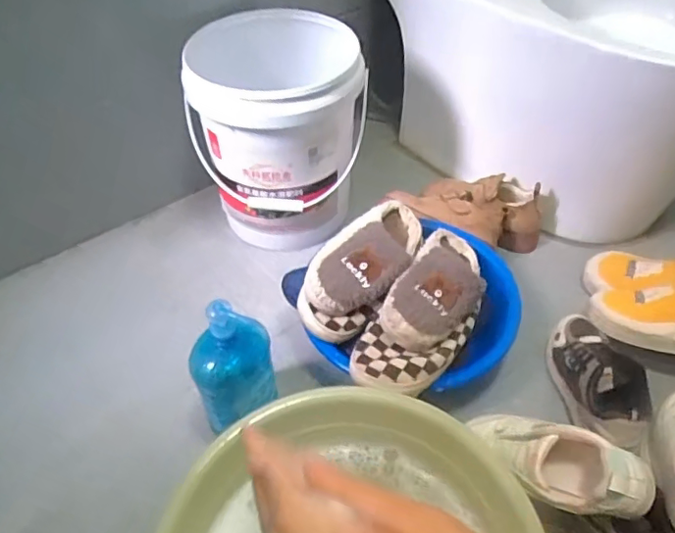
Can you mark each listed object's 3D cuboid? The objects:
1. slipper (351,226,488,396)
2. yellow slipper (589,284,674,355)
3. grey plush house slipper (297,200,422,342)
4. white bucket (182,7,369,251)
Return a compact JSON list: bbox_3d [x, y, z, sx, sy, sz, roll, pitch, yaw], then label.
[{"bbox_3d":[0.135,0.060,0.810,0.124,0.088,0.304,27,53,23],"label":"slipper"},{"bbox_3d":[0.526,0.081,0.857,0.242,0.058,0.110,17,49,16],"label":"yellow slipper"},{"bbox_3d":[0.045,-0.008,0.861,0.128,0.082,0.262,21,50,19],"label":"grey plush house slipper"},{"bbox_3d":[-0.106,-0.236,1.034,0.301,0.337,0.269,-9,47,-8],"label":"white bucket"}]

